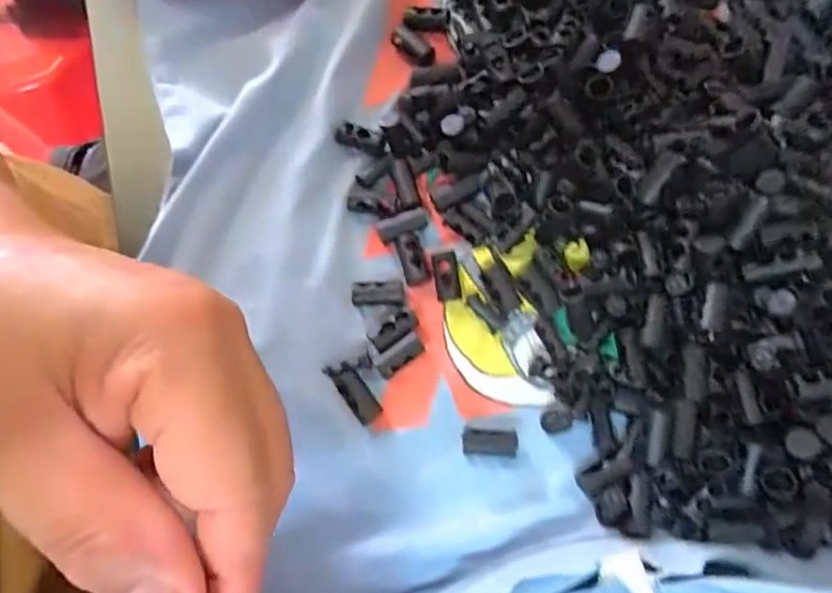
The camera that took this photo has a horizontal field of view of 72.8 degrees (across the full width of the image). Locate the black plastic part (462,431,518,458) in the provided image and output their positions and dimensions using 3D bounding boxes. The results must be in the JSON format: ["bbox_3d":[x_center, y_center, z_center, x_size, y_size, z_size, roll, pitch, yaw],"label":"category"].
[{"bbox_3d":[0.025,0.050,0.191,0.018,0.005,0.009,1,79,2],"label":"black plastic part"}]

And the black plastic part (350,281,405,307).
[{"bbox_3d":[-0.013,-0.001,0.200,0.019,0.004,0.009,-1,77,1],"label":"black plastic part"}]

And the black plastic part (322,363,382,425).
[{"bbox_3d":[-0.021,0.033,0.196,0.009,0.004,0.024,-36,80,-6],"label":"black plastic part"}]

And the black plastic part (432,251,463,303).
[{"bbox_3d":[0.011,-0.007,0.203,0.009,0.004,0.017,-11,77,-1],"label":"black plastic part"}]

